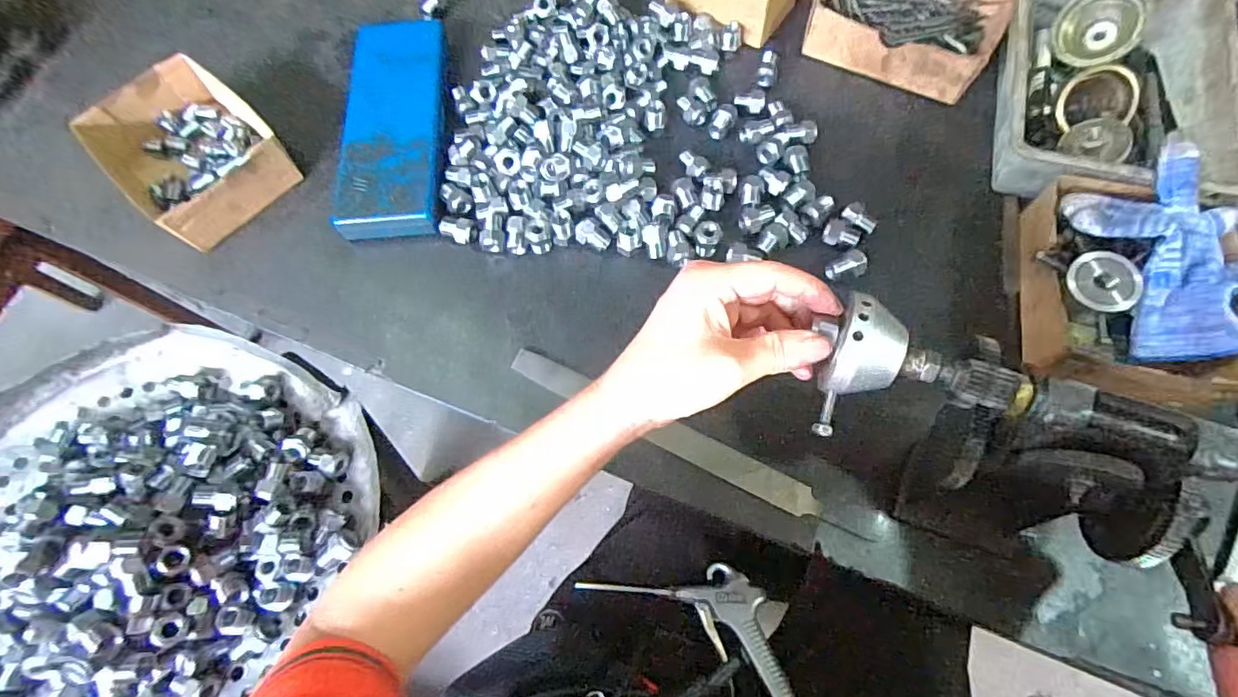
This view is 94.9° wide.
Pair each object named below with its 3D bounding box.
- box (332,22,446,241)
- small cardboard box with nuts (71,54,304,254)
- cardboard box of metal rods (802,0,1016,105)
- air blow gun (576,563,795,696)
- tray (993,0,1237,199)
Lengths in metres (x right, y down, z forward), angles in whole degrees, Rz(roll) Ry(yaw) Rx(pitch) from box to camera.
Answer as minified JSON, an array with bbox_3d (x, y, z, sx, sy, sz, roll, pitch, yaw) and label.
[{"bbox_3d":[-0.212,-0.214,0.542,0.091,0.026,0.252,-6,68,1],"label":"box"},{"bbox_3d":[-0.390,-0.181,0.523,0.132,0.051,0.174,-42,72,-13],"label":"small cardboard box with nuts"},{"bbox_3d":[0.283,-0.328,0.563,0.173,0.054,0.137,24,72,12],"label":"cardboard box of metal rods"},{"bbox_3d":[0.088,0.253,0.485,0.109,0.019,0.235,-42,57,-13],"label":"air blow gun"},{"bbox_3d":[0.430,-0.239,0.509,0.169,0.071,0.251,13,70,8],"label":"tray"}]

